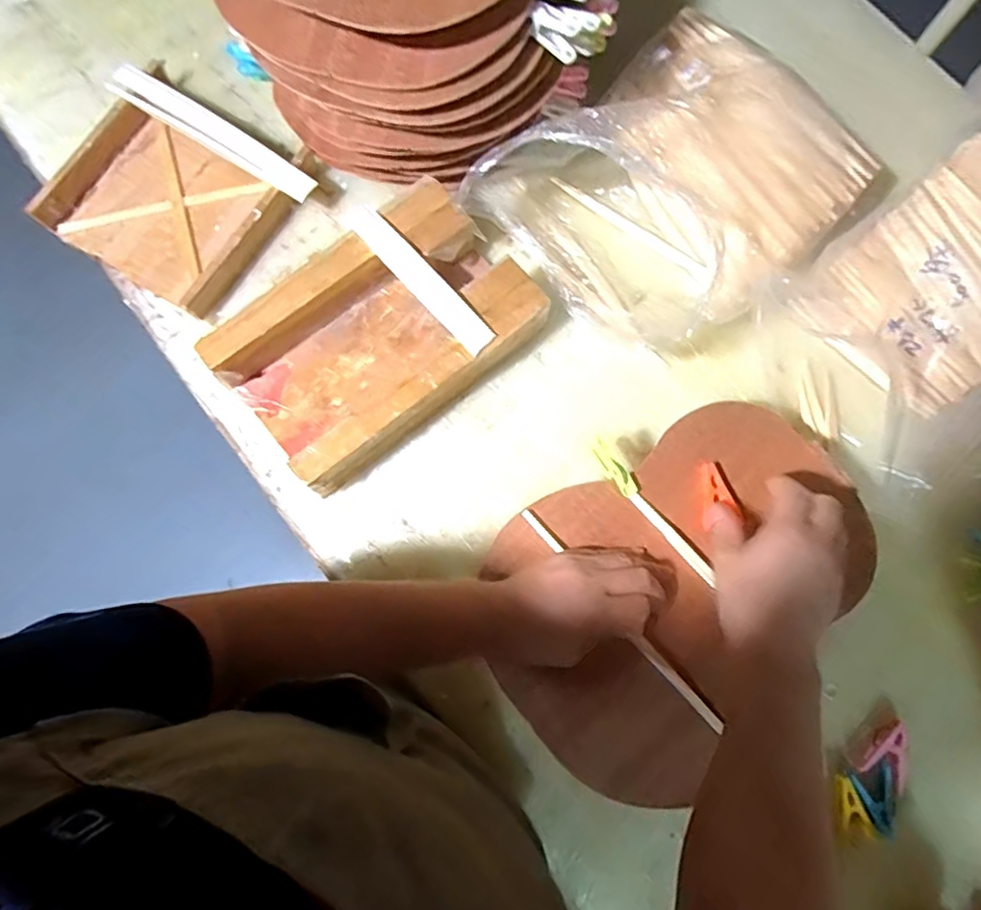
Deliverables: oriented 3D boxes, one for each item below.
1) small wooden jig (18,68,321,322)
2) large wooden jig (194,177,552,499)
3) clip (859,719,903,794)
[{"bbox_3d":[-0.318,-0.264,0.595,0.223,0.048,0.200,37,79,7],"label":"small wooden jig"},{"bbox_3d":[-0.104,-0.110,0.550,0.260,0.067,0.172,-40,81,-9],"label":"large wooden jig"},{"bbox_3d":[0.338,0.252,0.503,0.030,0.006,0.051,37,79,7],"label":"clip"}]

